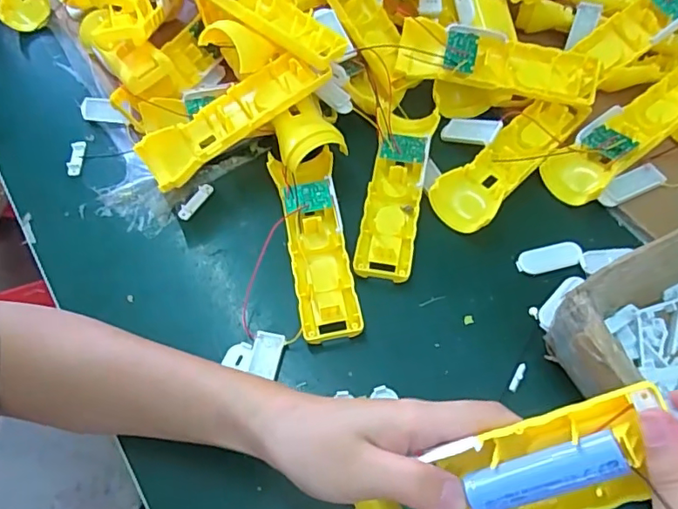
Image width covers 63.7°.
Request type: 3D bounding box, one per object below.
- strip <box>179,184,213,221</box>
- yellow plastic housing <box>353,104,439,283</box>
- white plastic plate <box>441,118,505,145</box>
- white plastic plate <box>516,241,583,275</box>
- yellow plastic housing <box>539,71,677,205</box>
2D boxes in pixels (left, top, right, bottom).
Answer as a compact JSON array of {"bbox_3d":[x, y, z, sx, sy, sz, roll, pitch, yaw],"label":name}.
[{"bbox_3d":[-0.119,-0.044,0.454,0.011,0.007,0.040,27,64,17],"label":"strip"},{"bbox_3d":[0.046,-0.055,0.434,0.047,0.022,0.157,7,60,6],"label":"yellow plastic housing"},{"bbox_3d":[0.110,-0.104,0.459,0.053,0.004,0.022,21,82,46],"label":"white plastic plate"},{"bbox_3d":[0.159,0.003,0.412,0.049,0.007,0.020,-11,59,-5],"label":"white plastic plate"},{"bbox_3d":[0.245,-0.101,0.447,0.176,0.034,0.045,-32,63,-16],"label":"yellow plastic housing"}]

